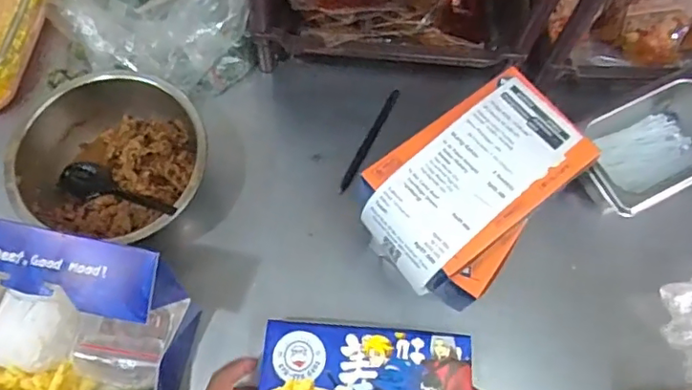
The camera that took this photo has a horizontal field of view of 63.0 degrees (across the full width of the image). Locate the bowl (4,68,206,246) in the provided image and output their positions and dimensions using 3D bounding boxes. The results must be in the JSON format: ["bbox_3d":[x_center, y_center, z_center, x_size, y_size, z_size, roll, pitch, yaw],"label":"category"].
[{"bbox_3d":[-0.205,-0.030,0.522,0.163,0.069,0.168,1,69,-3],"label":"bowl"}]

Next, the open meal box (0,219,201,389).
[{"bbox_3d":[-0.223,0.106,0.438,0.178,0.154,0.119,11,69,1],"label":"open meal box"}]

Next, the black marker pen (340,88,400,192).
[{"bbox_3d":[0.024,-0.056,0.592,0.011,0.015,0.130,26,70,7],"label":"black marker pen"}]

